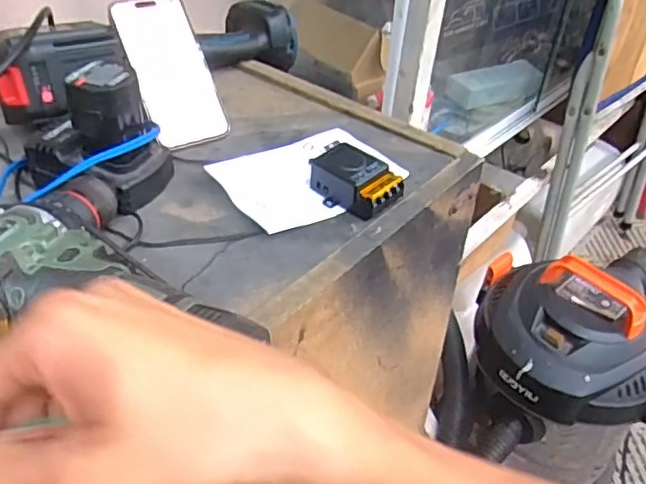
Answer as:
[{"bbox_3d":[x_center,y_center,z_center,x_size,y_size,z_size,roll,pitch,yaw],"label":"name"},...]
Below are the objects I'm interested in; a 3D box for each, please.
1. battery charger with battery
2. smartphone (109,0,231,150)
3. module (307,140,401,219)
[{"bbox_3d":[-0.178,-0.088,0.477,0.104,0.094,0.069,19,43,18],"label":"battery charger with battery"},{"bbox_3d":[-0.140,-0.158,0.564,0.067,0.004,0.143,-21,89,-20],"label":"smartphone"},{"bbox_3d":[0.024,-0.050,0.489,0.070,0.027,0.042,28,46,27],"label":"module"}]

